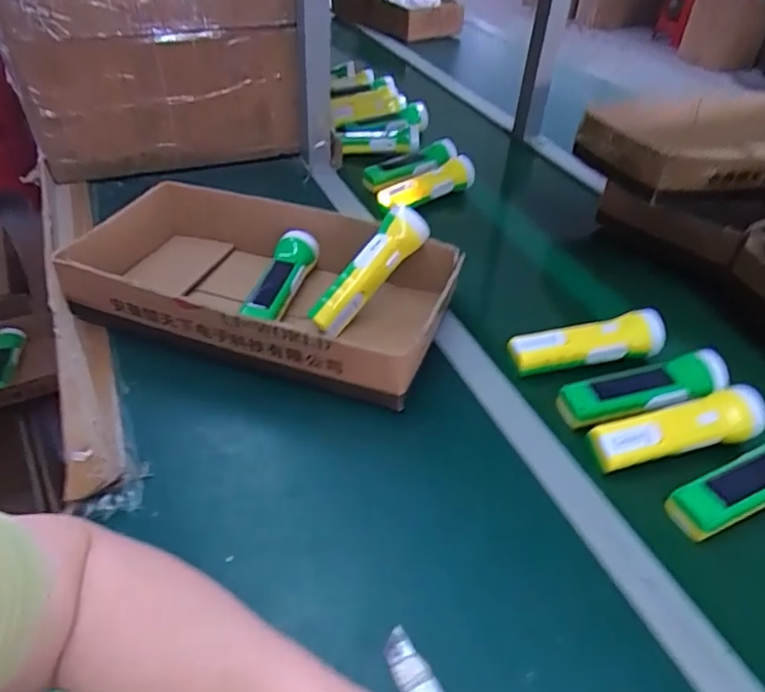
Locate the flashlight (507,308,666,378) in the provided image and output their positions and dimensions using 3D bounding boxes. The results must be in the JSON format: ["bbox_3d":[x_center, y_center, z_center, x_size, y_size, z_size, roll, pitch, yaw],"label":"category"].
[{"bbox_3d":[0.230,-0.003,0.647,0.172,0.043,0.045,-4,42,-8],"label":"flashlight"}]

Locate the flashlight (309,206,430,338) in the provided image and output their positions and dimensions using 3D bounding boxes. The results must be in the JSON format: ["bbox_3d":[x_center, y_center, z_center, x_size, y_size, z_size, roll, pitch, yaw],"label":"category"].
[{"bbox_3d":[-0.016,-0.085,0.659,0.037,0.048,0.171,36,81,32],"label":"flashlight"}]

